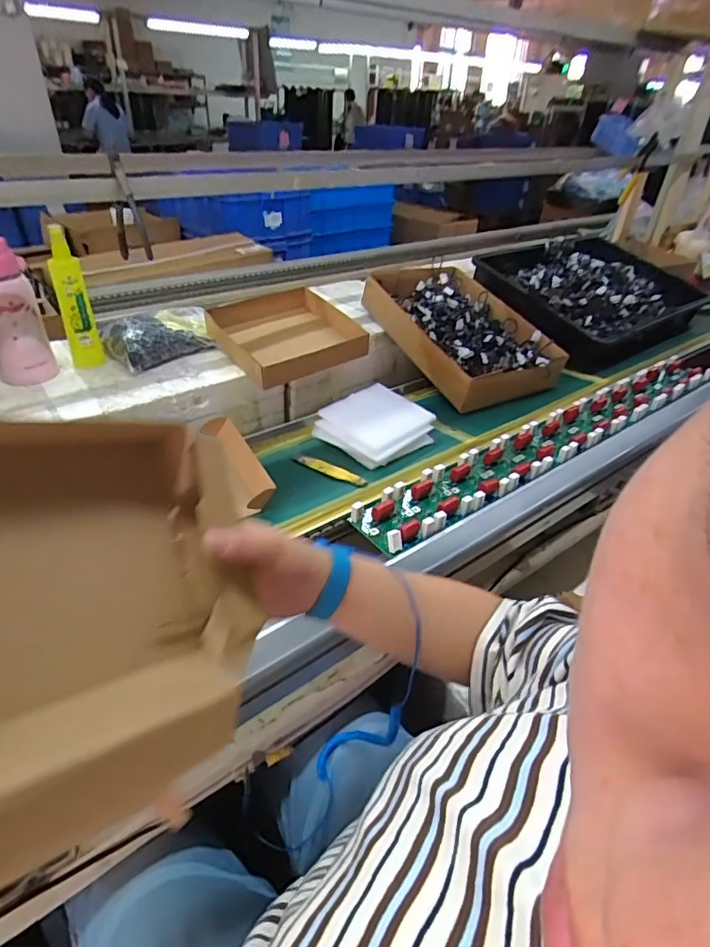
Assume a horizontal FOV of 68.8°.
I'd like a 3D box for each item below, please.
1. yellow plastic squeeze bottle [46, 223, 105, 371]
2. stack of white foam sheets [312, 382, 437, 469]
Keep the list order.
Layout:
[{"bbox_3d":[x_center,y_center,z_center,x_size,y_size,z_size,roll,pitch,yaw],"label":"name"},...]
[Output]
[{"bbox_3d":[-0.430,-0.262,0.797,0.045,0.212,0.031,-12,40,-20],"label":"yellow plastic squeeze bottle"},{"bbox_3d":[0.033,-0.074,0.798,0.160,0.042,0.136,-28,47,-35],"label":"stack of white foam sheets"}]

